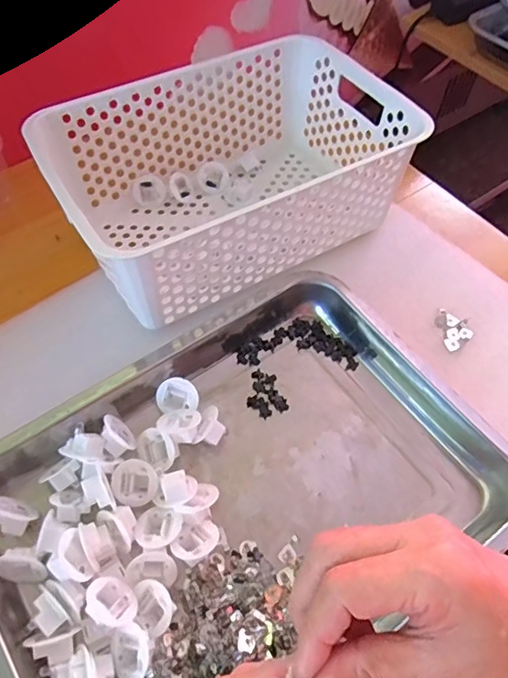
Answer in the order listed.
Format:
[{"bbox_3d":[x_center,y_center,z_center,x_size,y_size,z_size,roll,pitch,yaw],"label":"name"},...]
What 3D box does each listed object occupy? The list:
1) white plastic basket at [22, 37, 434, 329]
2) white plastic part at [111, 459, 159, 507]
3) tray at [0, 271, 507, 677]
[{"bbox_3d":[-0.028,-0.170,0.519,0.329,0.122,0.219,-26,62,-18],"label":"white plastic basket"},{"bbox_3d":[-0.092,0.112,0.395,0.032,0.019,0.033,2,57,-2],"label":"white plastic part"},{"bbox_3d":[-0.017,0.110,0.384,0.372,0.033,0.299,-32,64,-21],"label":"tray"}]

